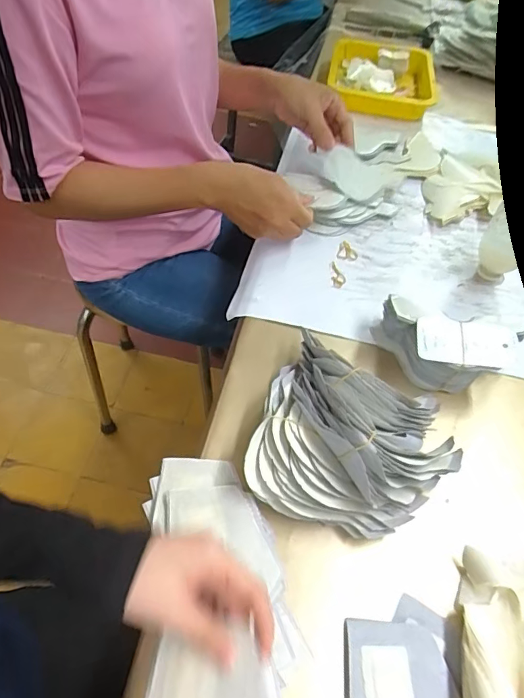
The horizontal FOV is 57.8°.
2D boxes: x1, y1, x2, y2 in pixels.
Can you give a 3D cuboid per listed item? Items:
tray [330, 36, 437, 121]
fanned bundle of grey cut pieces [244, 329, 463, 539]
[{"bbox_3d":[0.219,-0.497,0.869,0.189,0.037,0.237,10,55,3],"label":"tray"},{"bbox_3d":[0.089,0.083,0.448,0.177,0.079,0.167,2,54,-3],"label":"fanned bundle of grey cut pieces"}]

